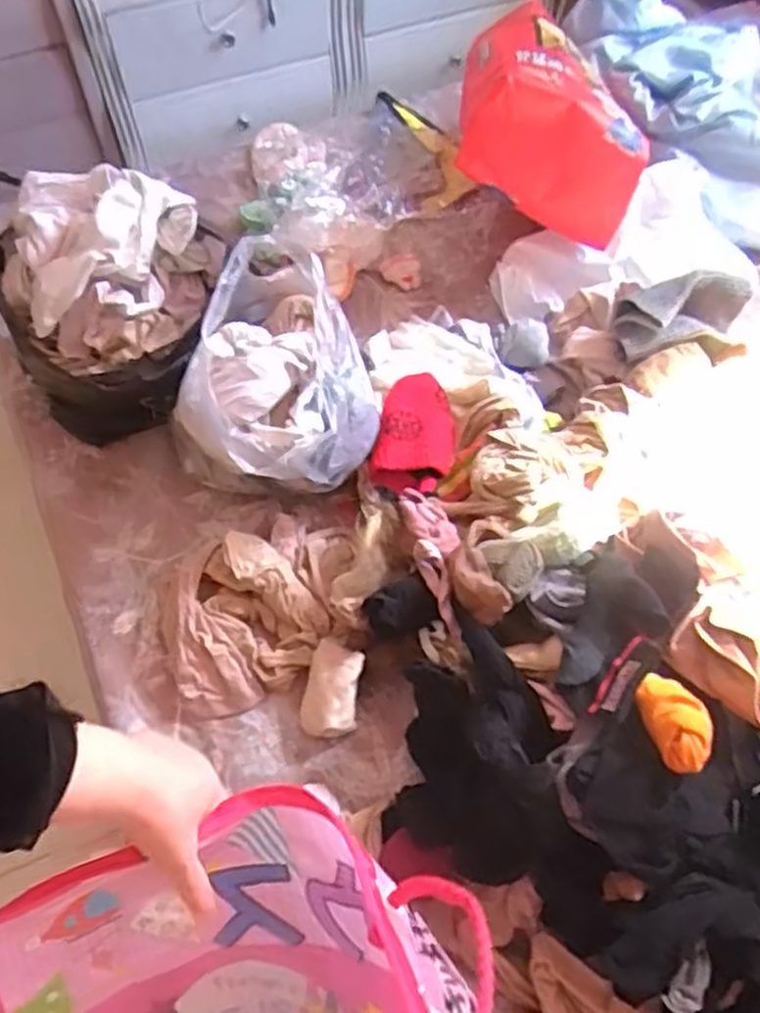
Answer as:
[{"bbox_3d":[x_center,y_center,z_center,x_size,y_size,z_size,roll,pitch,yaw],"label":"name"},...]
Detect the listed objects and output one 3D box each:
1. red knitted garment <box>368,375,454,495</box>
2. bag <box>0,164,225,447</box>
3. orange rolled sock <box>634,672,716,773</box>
[{"bbox_3d":[0.041,-0.079,0.850,0.090,0.018,0.133,16,79,-13],"label":"red knitted garment"},{"bbox_3d":[-0.308,-0.235,0.904,0.249,0.216,0.281,-23,65,-13],"label":"bag"},{"bbox_3d":[0.226,0.163,0.588,0.046,0.034,0.076,-15,63,-9],"label":"orange rolled sock"}]

